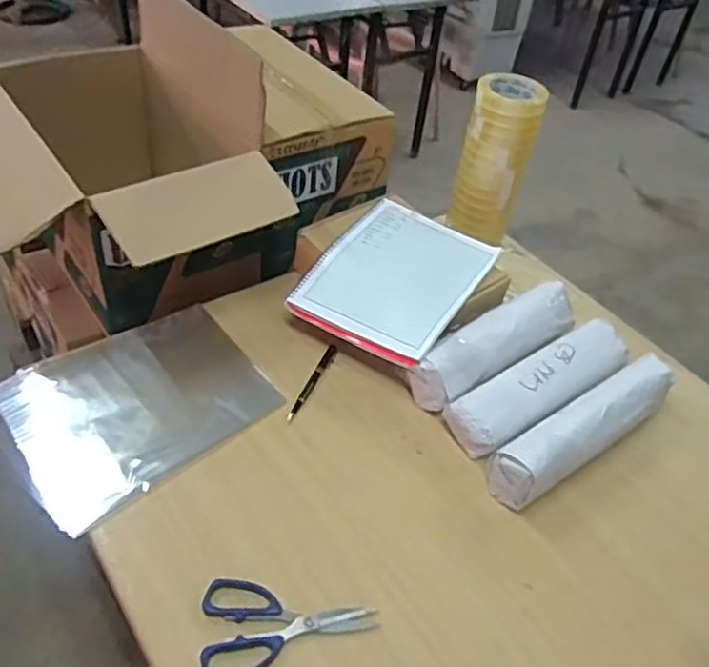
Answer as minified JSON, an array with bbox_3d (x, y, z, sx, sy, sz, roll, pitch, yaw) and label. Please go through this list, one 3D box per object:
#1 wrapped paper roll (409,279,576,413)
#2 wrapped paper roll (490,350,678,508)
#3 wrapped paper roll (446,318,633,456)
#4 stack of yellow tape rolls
[{"bbox_3d":[0.212,0.015,0.995,0.322,0.069,0.091,-30,54,-33],"label":"wrapped paper roll"},{"bbox_3d":[0.308,0.124,0.884,0.307,0.078,0.071,-24,51,-30],"label":"wrapped paper roll"},{"bbox_3d":[0.271,0.074,0.943,0.321,0.057,0.104,-27,52,-31],"label":"wrapped paper roll"},{"bbox_3d":[0.240,-0.298,1.137,0.119,0.248,0.098,21,44,14],"label":"stack of yellow tape rolls"}]

